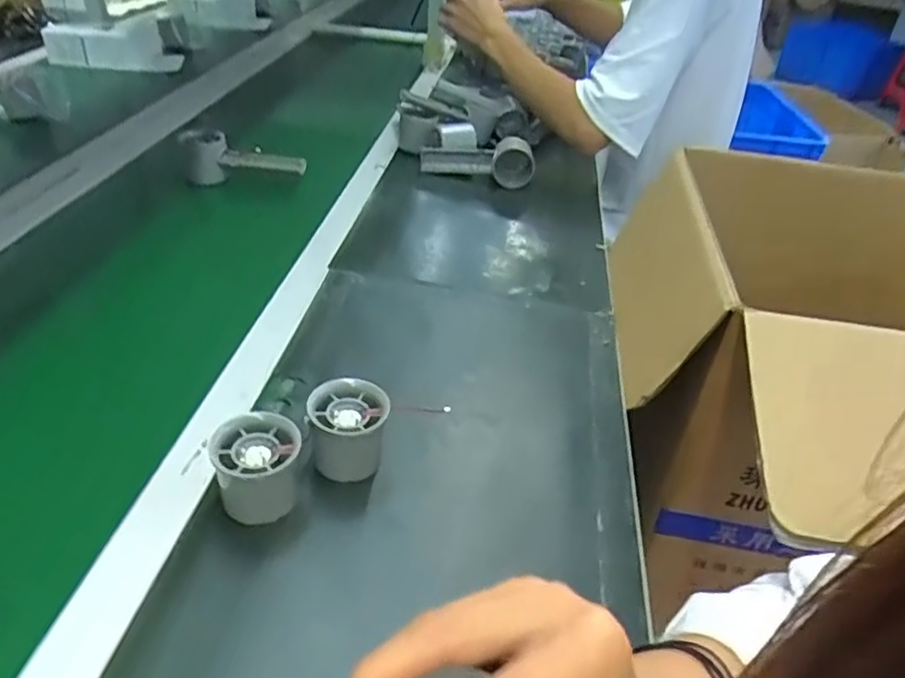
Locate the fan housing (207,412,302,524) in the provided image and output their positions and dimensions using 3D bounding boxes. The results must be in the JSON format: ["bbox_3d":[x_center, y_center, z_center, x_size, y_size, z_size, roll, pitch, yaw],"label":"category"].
[{"bbox_3d":[-0.129,0.089,0.443,0.054,0.061,0.048,-10,39,-20],"label":"fan housing"}]

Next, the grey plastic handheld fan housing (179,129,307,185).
[{"bbox_3d":[-0.268,-0.236,0.864,0.148,0.064,0.031,-2,37,-10],"label":"grey plastic handheld fan housing"}]

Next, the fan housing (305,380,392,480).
[{"bbox_3d":[-0.075,0.067,0.480,0.054,0.058,0.047,3,37,-4],"label":"fan housing"}]

